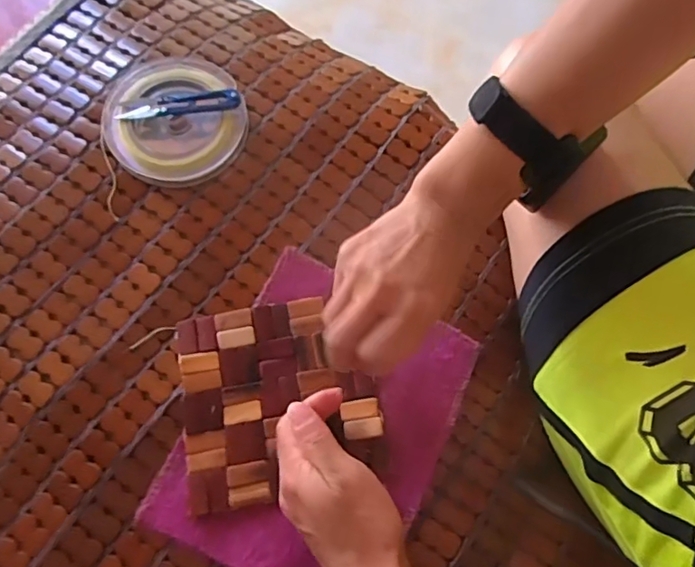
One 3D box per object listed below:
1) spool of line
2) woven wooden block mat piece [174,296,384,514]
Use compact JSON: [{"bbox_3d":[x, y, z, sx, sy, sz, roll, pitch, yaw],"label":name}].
[{"bbox_3d":[-0.148,-0.141,0.469,0.118,0.025,0.116,0,72,2],"label":"spool of line"},{"bbox_3d":[-0.051,0.082,0.408,0.137,0.015,0.136,-11,72,-2],"label":"woven wooden block mat piece"}]

